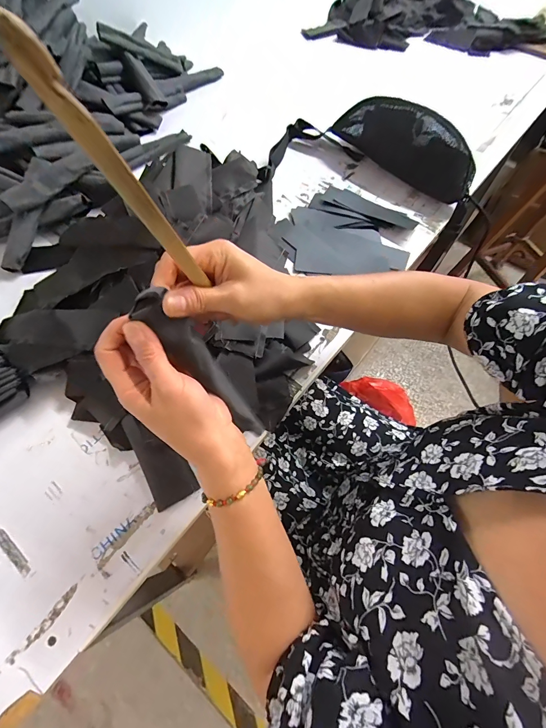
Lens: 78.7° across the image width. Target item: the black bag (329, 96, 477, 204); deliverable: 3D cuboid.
[{"bbox_3d":[0.237,-0.401,0.608,0.283,0.096,0.052,38,70,15],"label":"black bag"}]

